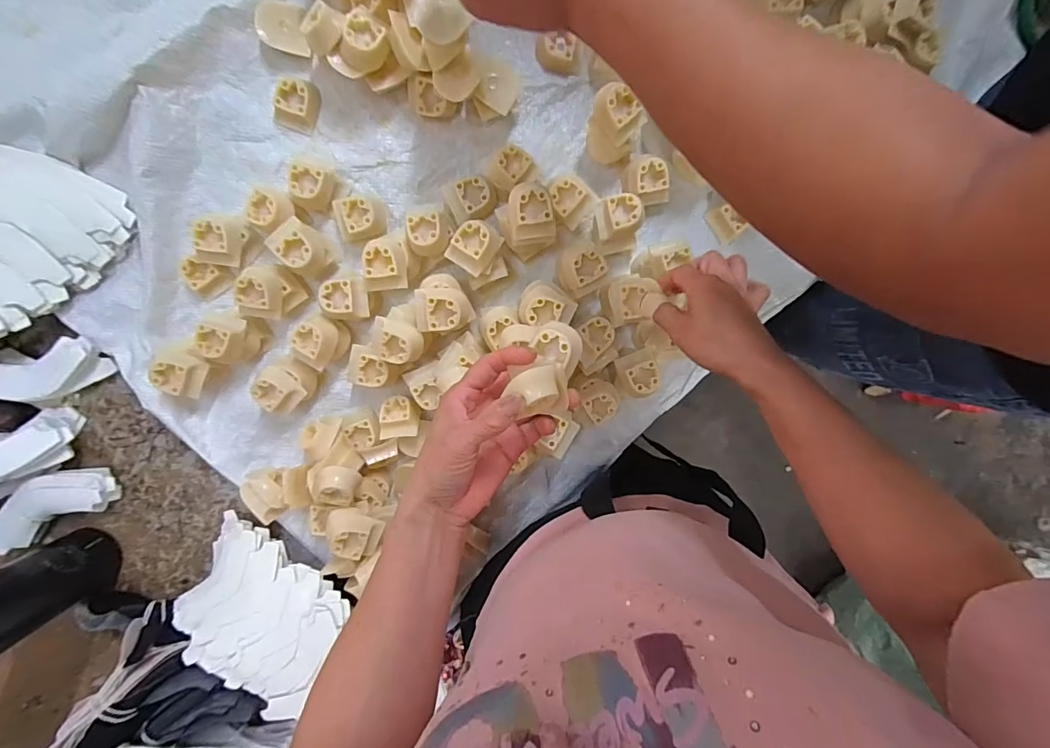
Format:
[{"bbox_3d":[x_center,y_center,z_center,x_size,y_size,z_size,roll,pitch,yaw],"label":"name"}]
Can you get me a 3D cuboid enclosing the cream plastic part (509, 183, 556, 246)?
[{"bbox_3d":[0.006,-0.138,0.394,0.038,0.026,0.047,-8,99,-3],"label":"cream plastic part"}]

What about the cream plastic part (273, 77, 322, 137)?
[{"bbox_3d":[-0.215,-0.255,0.425,0.036,0.014,0.043,17,96,-6],"label":"cream plastic part"}]

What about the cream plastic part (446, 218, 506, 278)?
[{"bbox_3d":[-0.046,-0.115,0.407,0.038,0.022,0.043,33,94,-8],"label":"cream plastic part"}]

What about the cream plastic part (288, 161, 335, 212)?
[{"bbox_3d":[-0.202,-0.176,0.424,0.032,0.031,0.038,13,97,-6],"label":"cream plastic part"}]

